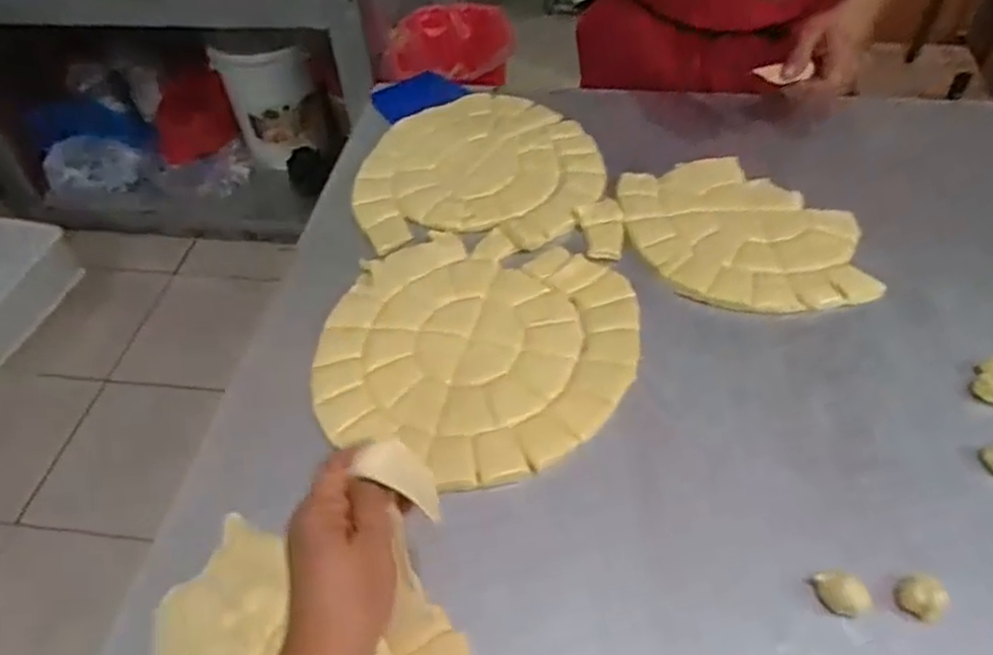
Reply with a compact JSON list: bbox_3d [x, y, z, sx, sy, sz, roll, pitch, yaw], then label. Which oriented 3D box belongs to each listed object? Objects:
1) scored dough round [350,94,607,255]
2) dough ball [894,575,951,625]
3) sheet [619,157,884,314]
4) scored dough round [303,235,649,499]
[{"bbox_3d":[-0.022,-0.206,0.907,0.300,0.014,0.304,-2,47,2],"label":"scored dough round"},{"bbox_3d":[0.305,0.196,0.513,0.027,0.031,0.032,-28,52,-21],"label":"dough ball"},{"bbox_3d":[0.271,-0.107,0.792,0.221,0.015,0.254,-14,48,-10],"label":"sheet"},{"bbox_3d":[-0.021,0.018,0.698,0.300,0.011,0.288,-2,47,2],"label":"scored dough round"}]

